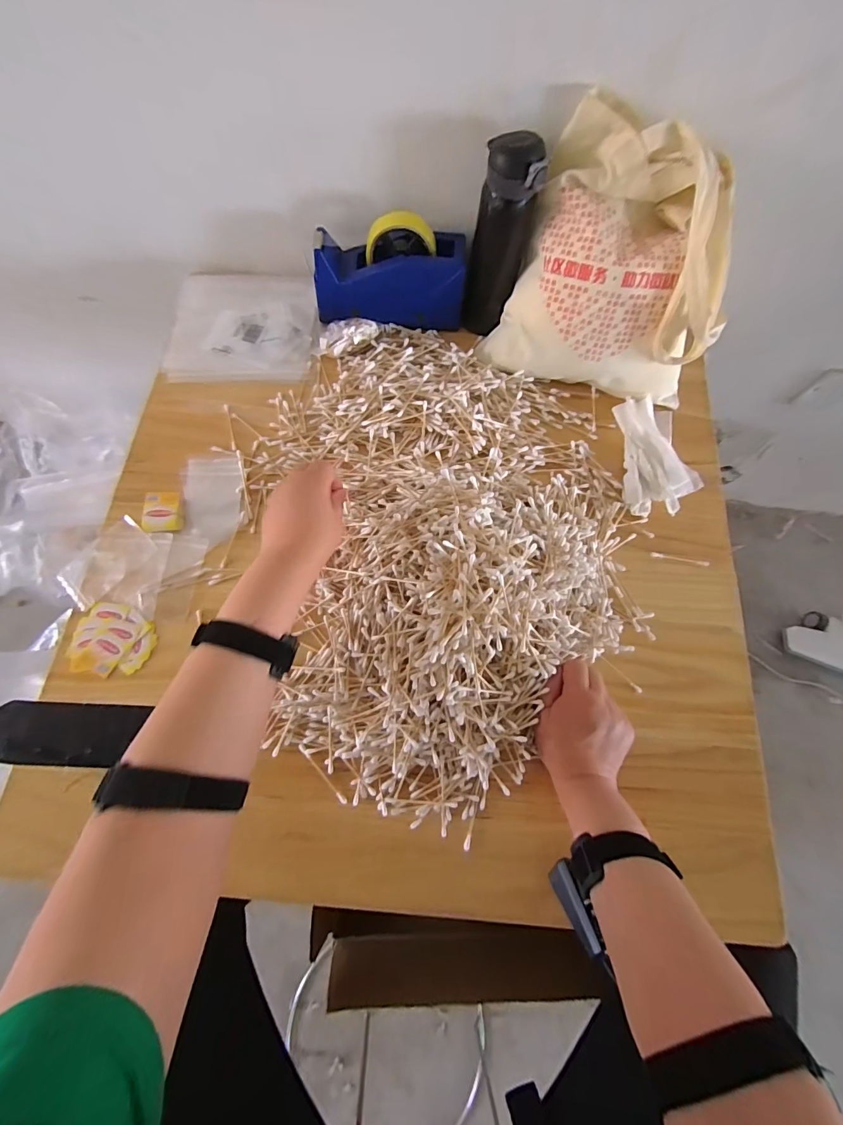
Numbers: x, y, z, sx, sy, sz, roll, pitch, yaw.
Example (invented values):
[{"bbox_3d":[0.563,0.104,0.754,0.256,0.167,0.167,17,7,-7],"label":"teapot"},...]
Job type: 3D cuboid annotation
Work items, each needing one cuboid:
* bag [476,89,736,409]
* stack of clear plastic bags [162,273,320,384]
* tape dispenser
[{"bbox_3d":[0.228,-0.342,0.498,0.264,0.214,0.145,13,73,6],"label":"bag"},{"bbox_3d":[-0.252,-0.337,0.606,0.199,0.017,0.180,3,71,-3],"label":"stack of clear plastic bags"},{"bbox_3d":[-0.044,-0.382,0.566,0.202,0.099,0.074,2,72,2],"label":"tape dispenser"}]

